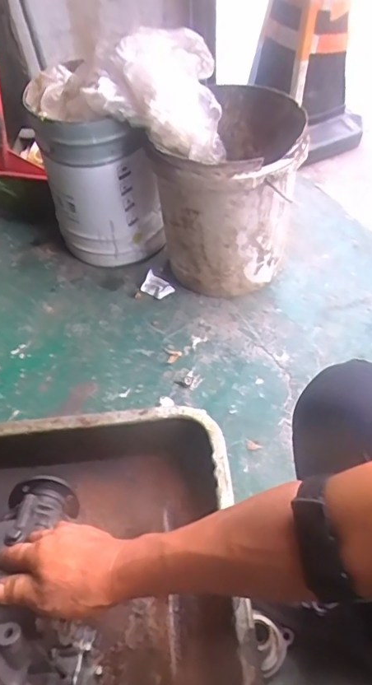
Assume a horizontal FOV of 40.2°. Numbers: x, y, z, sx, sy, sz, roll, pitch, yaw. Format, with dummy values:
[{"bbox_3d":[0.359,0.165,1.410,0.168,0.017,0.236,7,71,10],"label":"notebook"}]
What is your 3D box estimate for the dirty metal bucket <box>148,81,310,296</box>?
[{"bbox_3d":[0.087,-0.275,1.023,0.253,0.345,0.271,7,49,8],"label":"dirty metal bucket"}]

